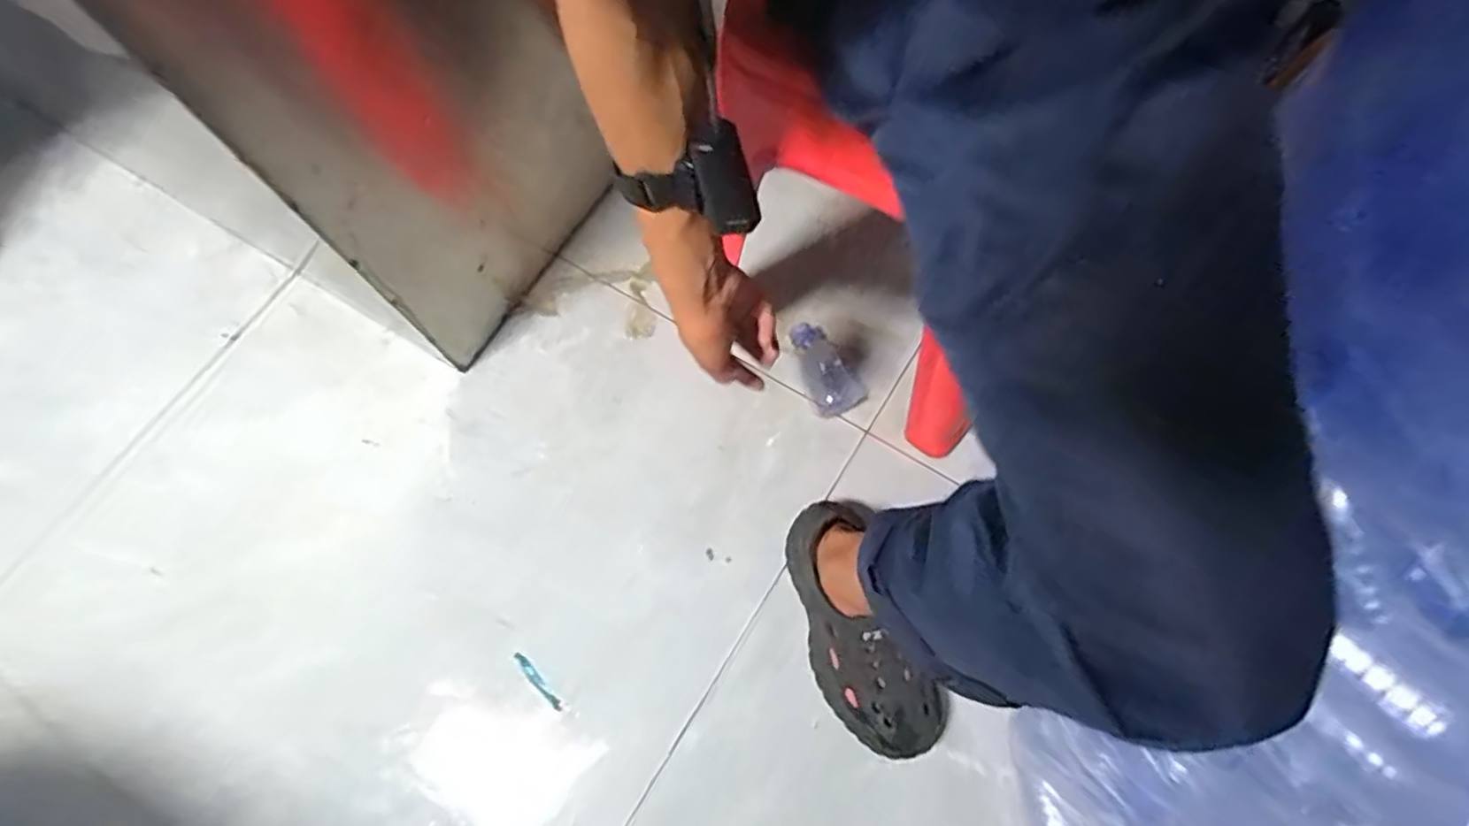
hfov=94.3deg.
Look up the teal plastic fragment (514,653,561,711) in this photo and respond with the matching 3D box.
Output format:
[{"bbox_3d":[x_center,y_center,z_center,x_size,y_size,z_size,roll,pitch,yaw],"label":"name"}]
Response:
[{"bbox_3d":[-0.222,0.303,0.766,0.012,0.004,0.078,-41,78,-14],"label":"teal plastic fragment"}]

